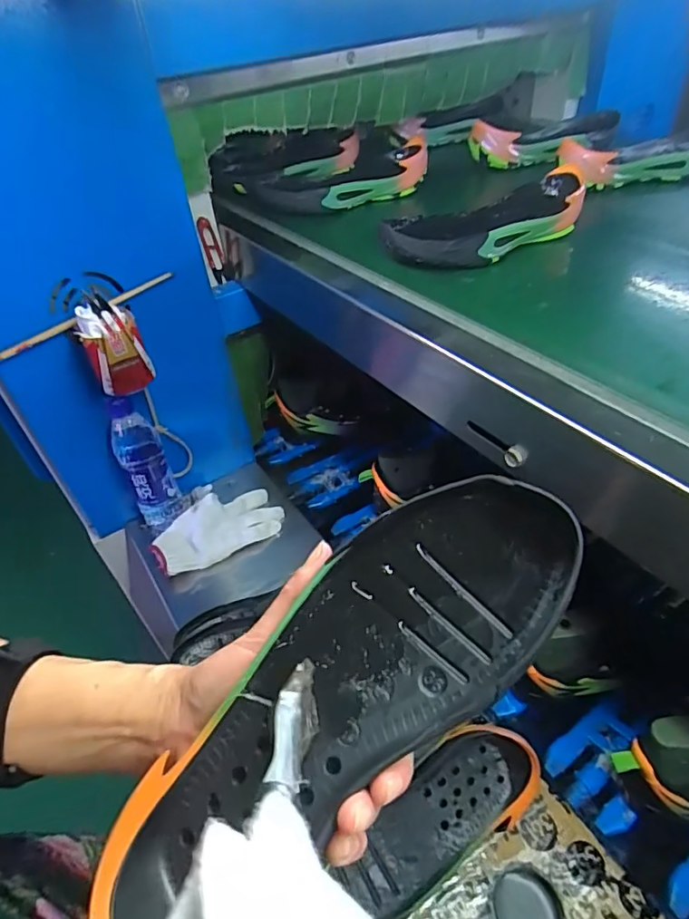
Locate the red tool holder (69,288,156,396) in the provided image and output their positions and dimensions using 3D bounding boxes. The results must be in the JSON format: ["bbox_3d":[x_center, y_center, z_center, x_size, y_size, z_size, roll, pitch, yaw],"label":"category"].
[{"bbox_3d":[-0.279,-0.137,0.637,0.068,0.108,0.056,-21,45,-14],"label":"red tool holder"}]

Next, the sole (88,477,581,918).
[{"bbox_3d":[-0.002,0.102,0.239,0.246,0.043,0.091,-40,49,-5],"label":"sole"}]

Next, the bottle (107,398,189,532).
[{"bbox_3d":[-0.288,0.010,0.761,0.064,0.219,0.056,-25,46,-18],"label":"bottle"}]

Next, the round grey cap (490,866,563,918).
[{"bbox_3d":[0.157,0.391,0.458,0.056,0.015,0.055,-4,43,4],"label":"round grey cap"}]

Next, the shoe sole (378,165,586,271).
[{"bbox_3d":[0.159,-0.253,0.587,0.251,0.051,0.106,-18,44,-11],"label":"shoe sole"}]

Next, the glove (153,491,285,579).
[{"bbox_3d":[-0.189,0.101,0.783,0.187,0.041,0.086,-26,46,-19],"label":"glove"}]

